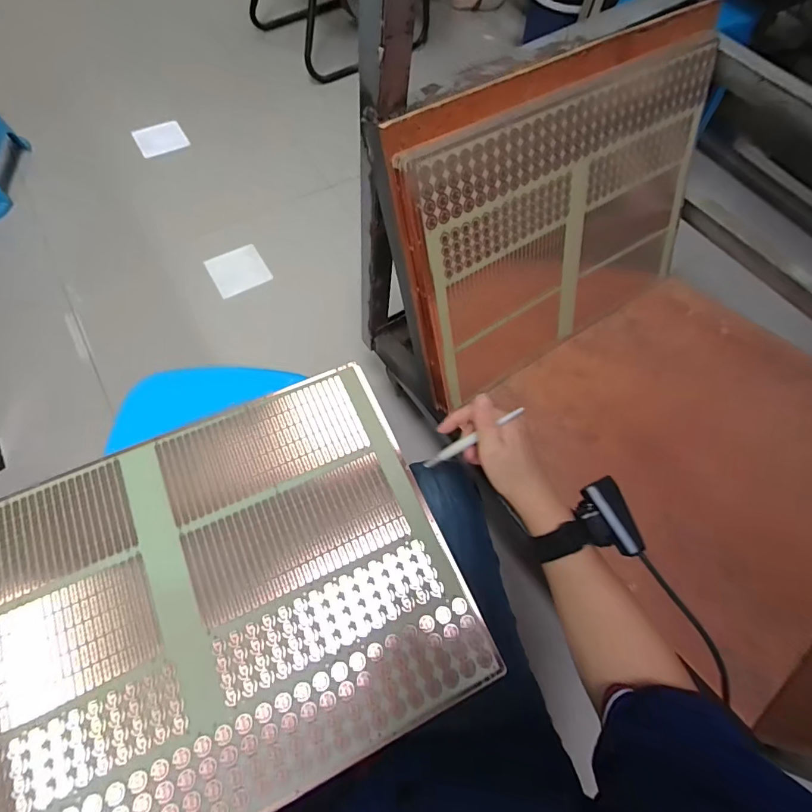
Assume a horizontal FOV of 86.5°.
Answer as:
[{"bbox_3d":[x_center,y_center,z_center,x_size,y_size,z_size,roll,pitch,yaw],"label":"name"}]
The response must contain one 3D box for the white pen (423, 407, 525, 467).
[{"bbox_3d":[0.064,0.035,0.443,0.007,0.139,0.012,4,60,-41],"label":"white pen"}]

